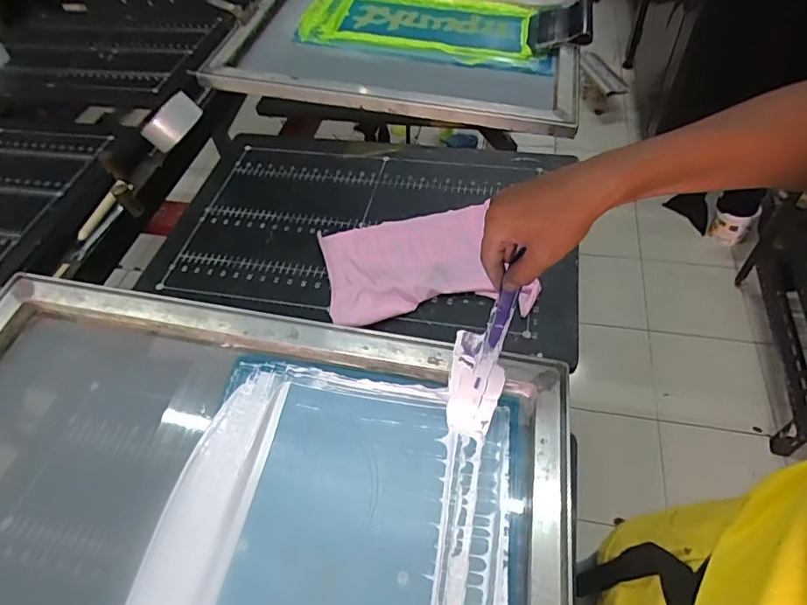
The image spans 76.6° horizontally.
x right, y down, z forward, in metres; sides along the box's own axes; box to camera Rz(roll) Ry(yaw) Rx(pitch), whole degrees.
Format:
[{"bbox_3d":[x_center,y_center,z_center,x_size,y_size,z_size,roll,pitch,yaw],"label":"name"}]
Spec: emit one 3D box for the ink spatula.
[{"bbox_3d":[0.077,0.047,0.495,0.052,0.197,0.018,20,31,18],"label":"ink spatula"}]

